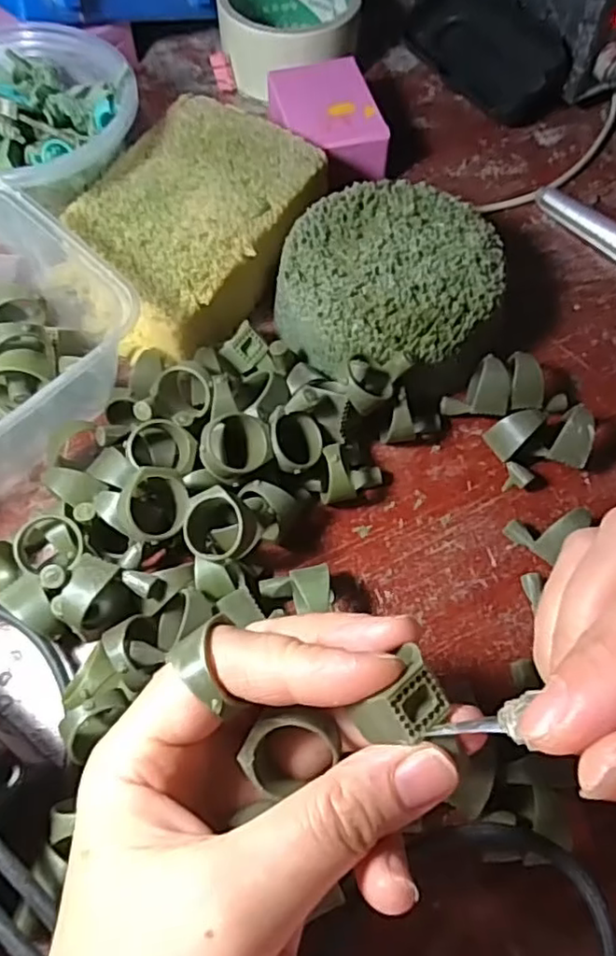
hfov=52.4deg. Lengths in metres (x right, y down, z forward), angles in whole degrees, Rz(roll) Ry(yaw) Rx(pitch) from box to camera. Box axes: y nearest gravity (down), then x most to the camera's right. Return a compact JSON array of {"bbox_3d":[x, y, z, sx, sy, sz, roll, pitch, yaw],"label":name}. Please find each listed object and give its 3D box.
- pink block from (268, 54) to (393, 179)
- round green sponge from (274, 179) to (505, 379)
[{"bbox_3d":[0.010,-0.199,0.361,0.055,0.034,0.079,-13,65,-6],"label":"pink block"},{"bbox_3d":[0.037,-0.089,0.300,0.097,0.044,0.095,0,64,0],"label":"round green sponge"}]

